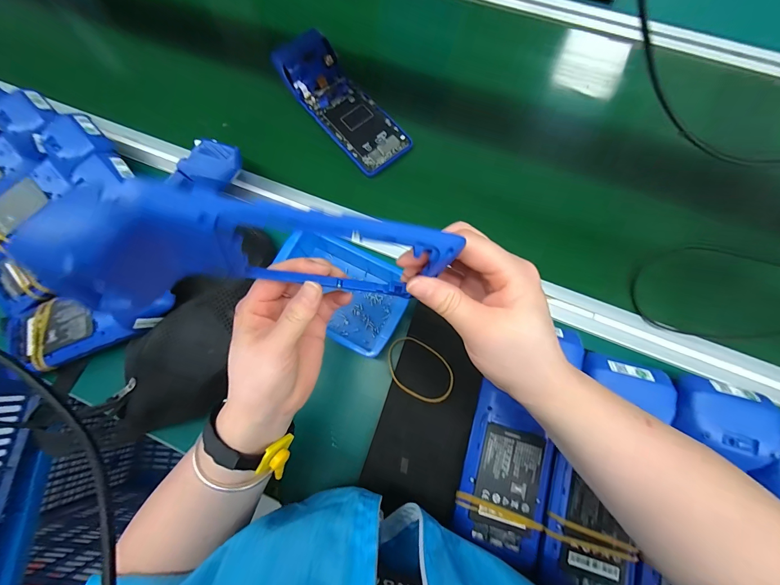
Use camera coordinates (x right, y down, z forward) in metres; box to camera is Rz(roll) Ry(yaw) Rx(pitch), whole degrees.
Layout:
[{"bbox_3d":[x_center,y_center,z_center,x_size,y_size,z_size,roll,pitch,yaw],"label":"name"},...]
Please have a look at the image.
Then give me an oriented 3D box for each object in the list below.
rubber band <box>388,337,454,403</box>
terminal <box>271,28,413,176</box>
[{"bbox_3d":[0.033,0.086,0.367,0.081,0.004,0.056,30,79,14],"label":"rubber band"},{"bbox_3d":[-0.066,-0.264,0.454,0.082,0.044,0.214,-40,78,-7],"label":"terminal"}]

